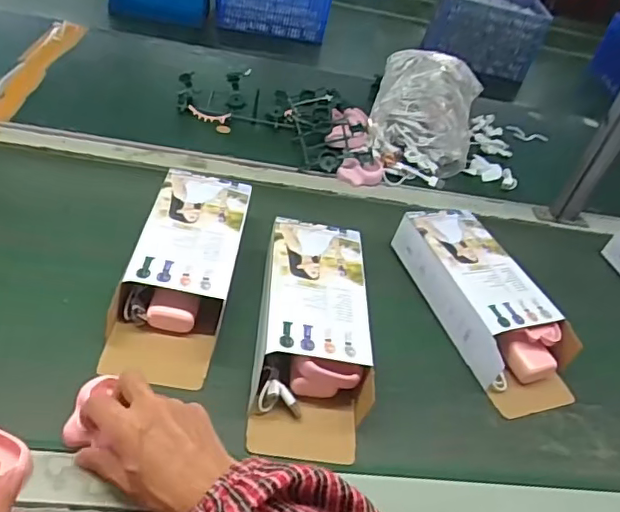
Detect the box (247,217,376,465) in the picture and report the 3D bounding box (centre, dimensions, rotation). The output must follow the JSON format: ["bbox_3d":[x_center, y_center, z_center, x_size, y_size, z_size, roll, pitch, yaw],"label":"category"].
[{"bbox_3d":[0.005,0.068,0.551,0.104,0.071,0.252,5,44,0],"label":"box"}]

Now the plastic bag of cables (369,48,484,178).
[{"bbox_3d":[0.191,-0.251,0.909,0.155,0.090,0.273,12,44,7],"label":"plastic bag of cables"}]

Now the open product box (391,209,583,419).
[{"bbox_3d":[0.197,0.048,0.626,0.111,0.063,0.252,-12,46,-17],"label":"open product box"}]

